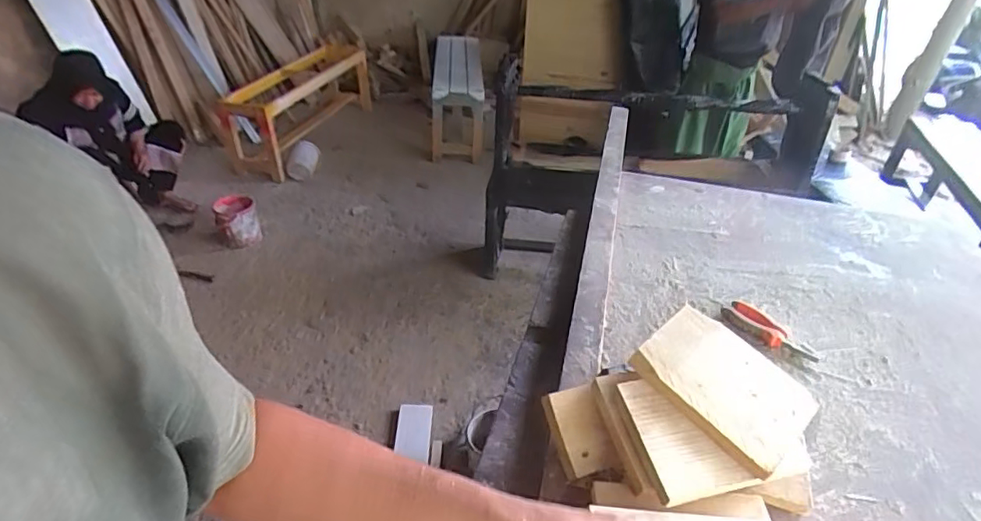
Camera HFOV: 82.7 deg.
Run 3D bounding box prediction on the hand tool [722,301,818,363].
[{"bbox_3d":[0.458,0.114,0.912,0.056,0.017,0.151,-26,44,-35],"label":"hand tool"}]

